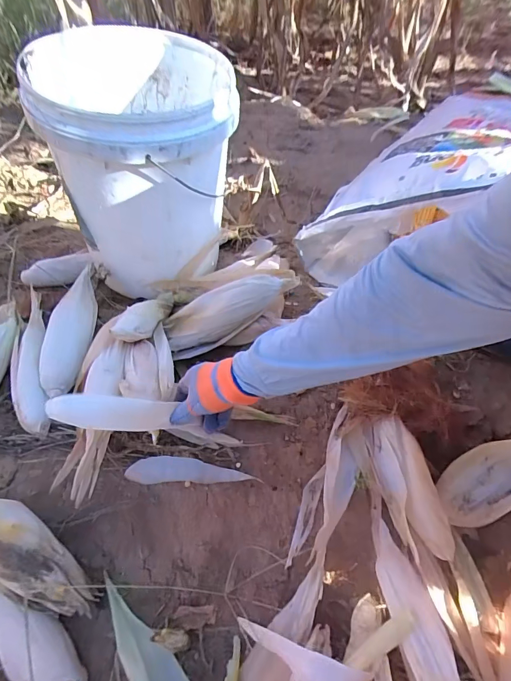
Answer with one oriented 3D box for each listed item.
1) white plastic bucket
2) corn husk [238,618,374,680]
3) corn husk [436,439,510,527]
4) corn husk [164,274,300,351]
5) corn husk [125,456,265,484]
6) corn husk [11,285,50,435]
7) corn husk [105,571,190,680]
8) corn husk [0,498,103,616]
[{"bbox_3d":[-0.170,-0.279,0.636,0.280,0.324,0.282,-2,51,3],"label":"white plastic bucket"},{"bbox_3d":[0.042,0.336,0.403,0.143,0.024,0.035,6,51,29],"label":"corn husk"},{"bbox_3d":[0.329,0.180,0.516,0.189,0.019,0.076,-23,53,-14],"label":"corn husk"},{"bbox_3d":[-0.038,-0.053,0.605,0.224,0.054,0.060,-26,54,3],"label":"corn husk"},{"bbox_3d":[-0.087,0.179,0.528,0.173,0.016,0.036,-3,51,2],"label":"corn husk"},{"bbox_3d":[-0.371,0.027,0.638,0.065,0.047,0.279,-16,52,-8],"label":"corn husk"},{"bbox_3d":[-0.134,0.371,0.458,0.054,0.045,0.193,-38,58,-24],"label":"corn husk"},{"bbox_3d":[-0.277,0.271,0.467,0.187,0.050,0.079,37,60,5],"label":"corn husk"}]

